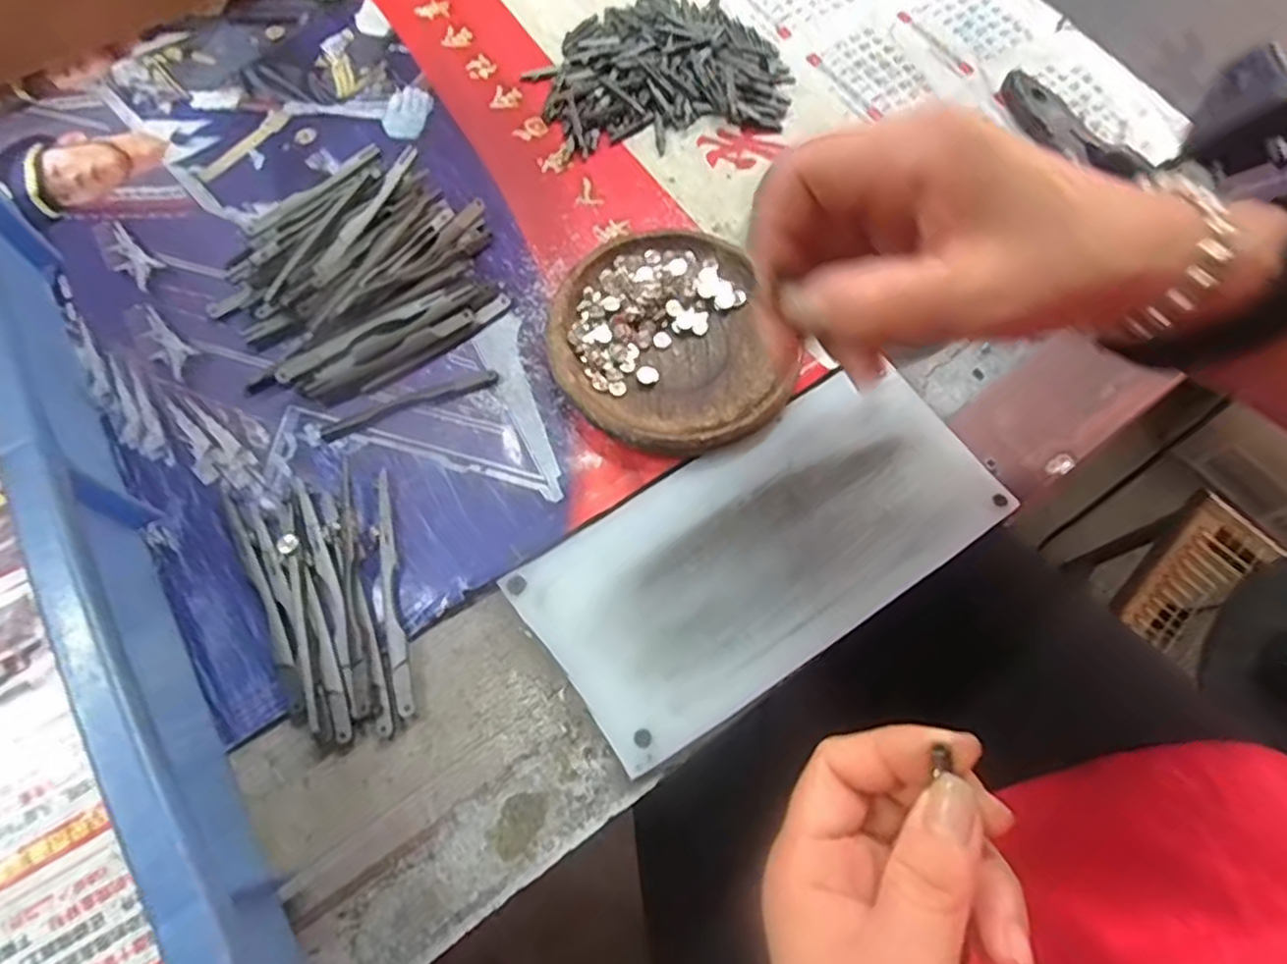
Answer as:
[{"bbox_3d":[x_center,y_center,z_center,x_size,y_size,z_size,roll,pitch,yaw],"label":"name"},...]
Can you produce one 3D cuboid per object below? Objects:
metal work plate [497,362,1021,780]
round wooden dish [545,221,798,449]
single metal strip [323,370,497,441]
[{"bbox_3d":[0.052,0.025,0.292,0.194,0.006,0.092,-31,74,-14],"label":"metal work plate"},{"bbox_3d":[0.008,-0.067,0.321,0.100,0.025,0.116,-11,69,-7],"label":"round wooden dish"},{"bbox_3d":[-0.106,-0.036,0.318,0.080,0.005,0.010,-21,71,-11],"label":"single metal strip"}]

